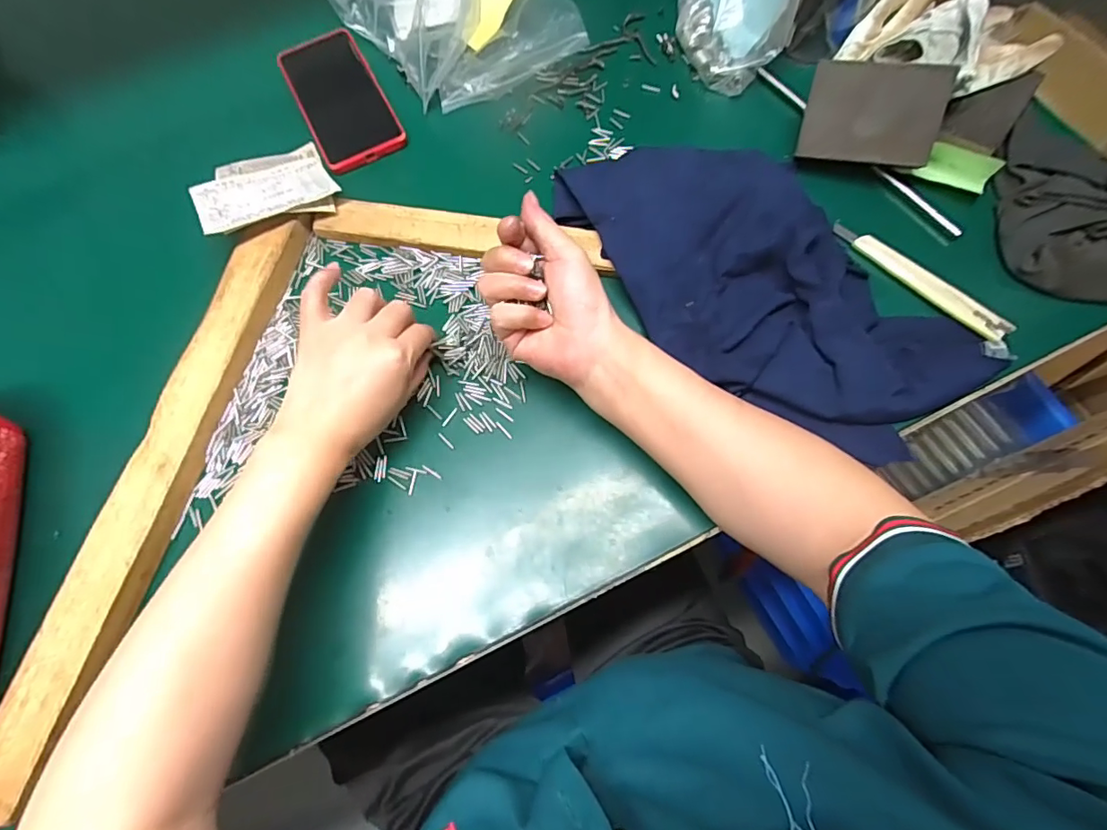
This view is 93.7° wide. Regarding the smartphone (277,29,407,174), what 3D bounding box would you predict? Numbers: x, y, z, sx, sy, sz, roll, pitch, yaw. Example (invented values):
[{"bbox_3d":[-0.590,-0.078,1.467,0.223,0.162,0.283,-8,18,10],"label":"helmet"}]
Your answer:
[{"bbox_3d":[-0.207,-0.307,0.501,0.077,0.008,0.167,-27,73,-7],"label":"smartphone"}]

